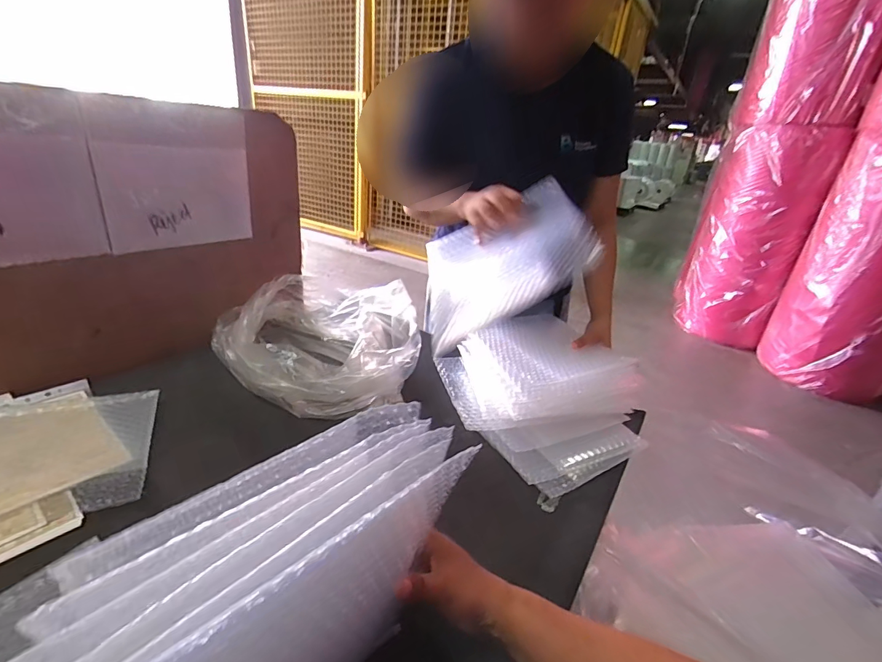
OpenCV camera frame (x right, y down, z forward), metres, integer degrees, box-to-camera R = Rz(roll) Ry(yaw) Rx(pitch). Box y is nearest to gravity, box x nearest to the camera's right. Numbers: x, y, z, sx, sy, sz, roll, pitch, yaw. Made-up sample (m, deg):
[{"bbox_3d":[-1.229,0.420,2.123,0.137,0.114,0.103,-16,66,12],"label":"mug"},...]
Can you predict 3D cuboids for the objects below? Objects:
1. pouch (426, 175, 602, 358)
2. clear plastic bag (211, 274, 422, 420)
[{"bbox_3d":[0.078,-0.104,0.580,0.234,0.029,0.234,-30,42,24],"label":"pouch"},{"bbox_3d":[-0.238,-0.001,0.813,0.436,0.147,0.305,25,31,34],"label":"clear plastic bag"}]

